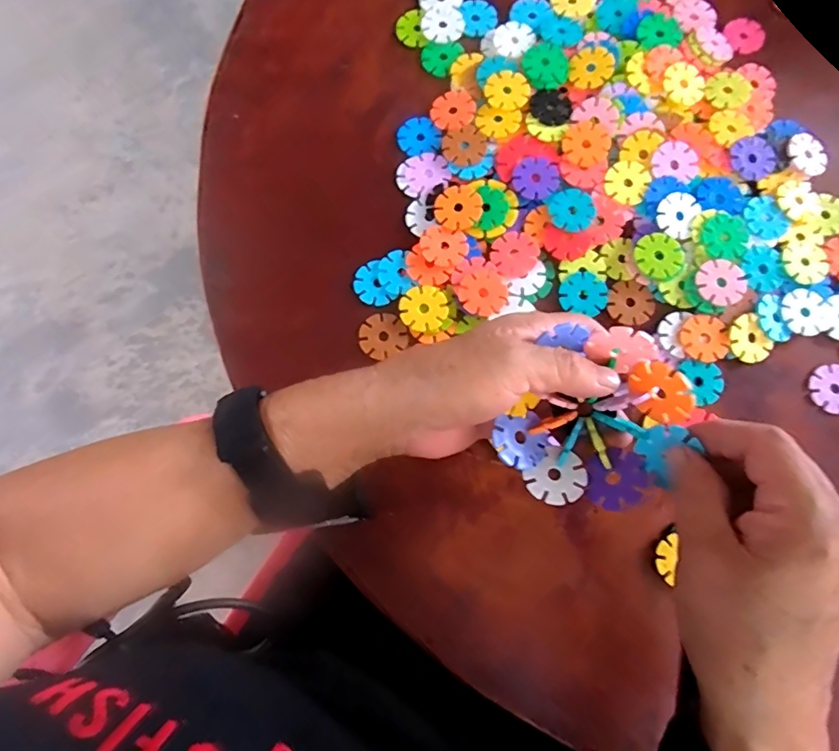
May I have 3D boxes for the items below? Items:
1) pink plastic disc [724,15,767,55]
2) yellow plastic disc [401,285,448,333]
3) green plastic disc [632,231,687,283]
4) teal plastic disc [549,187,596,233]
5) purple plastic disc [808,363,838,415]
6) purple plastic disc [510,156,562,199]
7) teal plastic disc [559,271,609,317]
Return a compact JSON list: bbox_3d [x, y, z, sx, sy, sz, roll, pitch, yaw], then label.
[{"bbox_3d":[0.248,-0.258,0.391,0.029,0.004,0.030,0,80,1],"label":"pink plastic disc"},{"bbox_3d":[0.003,-0.045,0.343,0.031,0.004,0.031,0,80,1],"label":"yellow plastic disc"},{"bbox_3d":[0.160,-0.079,0.344,0.033,0.004,0.031,-1,82,5],"label":"green plastic disc"},{"bbox_3d":[0.104,-0.114,0.351,0.029,0.004,0.032,-9,80,-1],"label":"teal plastic disc"},{"bbox_3d":[0.274,0.008,0.336,0.032,0.004,0.032,0,80,1],"label":"purple plastic disc"},{"bbox_3d":[0.082,-0.137,0.357,0.032,0.004,0.031,0,80,1],"label":"purple plastic disc"},{"bbox_3d":[0.111,-0.056,0.347,0.032,0.004,0.029,16,80,3],"label":"teal plastic disc"}]

